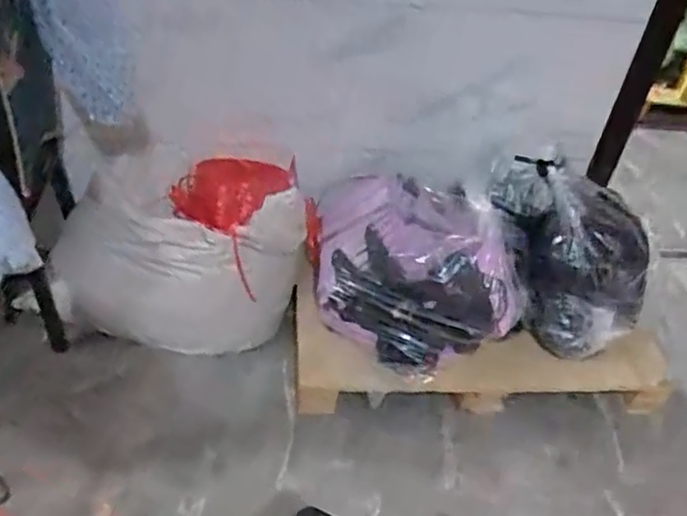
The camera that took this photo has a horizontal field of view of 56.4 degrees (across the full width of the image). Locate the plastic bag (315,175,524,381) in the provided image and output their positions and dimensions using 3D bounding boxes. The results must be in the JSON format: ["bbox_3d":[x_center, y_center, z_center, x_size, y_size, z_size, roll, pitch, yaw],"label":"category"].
[{"bbox_3d":[0.165,0.020,1.610,0.570,0.353,0.354,29,46,22],"label":"plastic bag"}]

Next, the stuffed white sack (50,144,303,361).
[{"bbox_3d":[-0.424,-0.011,1.686,0.603,0.417,0.353,12,42,5],"label":"stuffed white sack"}]

